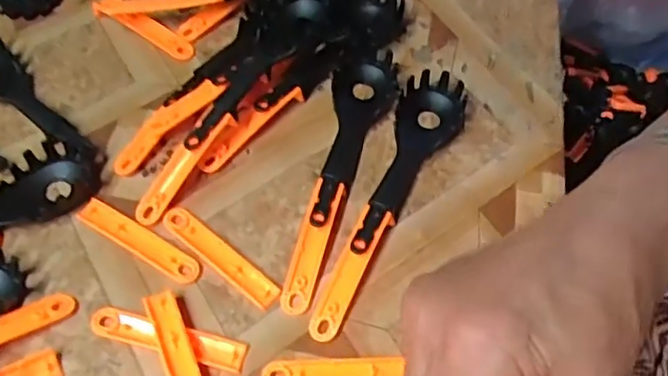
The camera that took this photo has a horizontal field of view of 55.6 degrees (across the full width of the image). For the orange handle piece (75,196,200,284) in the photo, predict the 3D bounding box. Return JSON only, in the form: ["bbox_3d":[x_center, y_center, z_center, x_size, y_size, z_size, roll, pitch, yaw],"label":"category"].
[{"bbox_3d":[-0.103,0.027,0.335,0.076,0.004,0.015,29,61,15],"label":"orange handle piece"}]

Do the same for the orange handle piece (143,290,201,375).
[{"bbox_3d":[-0.072,0.083,0.297,0.014,0.009,0.075,-20,61,-15],"label":"orange handle piece"}]

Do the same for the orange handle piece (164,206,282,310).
[{"bbox_3d":[-0.060,0.035,0.331,0.075,0.004,0.015,36,63,18],"label":"orange handle piece"}]

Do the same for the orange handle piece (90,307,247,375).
[{"bbox_3d":[-0.080,0.072,0.305,0.077,0.009,0.015,13,58,5],"label":"orange handle piece"}]

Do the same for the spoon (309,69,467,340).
[{"bbox_3d":[0.036,0.004,0.349,0.038,0.019,0.174,18,58,9],"label":"spoon"}]

